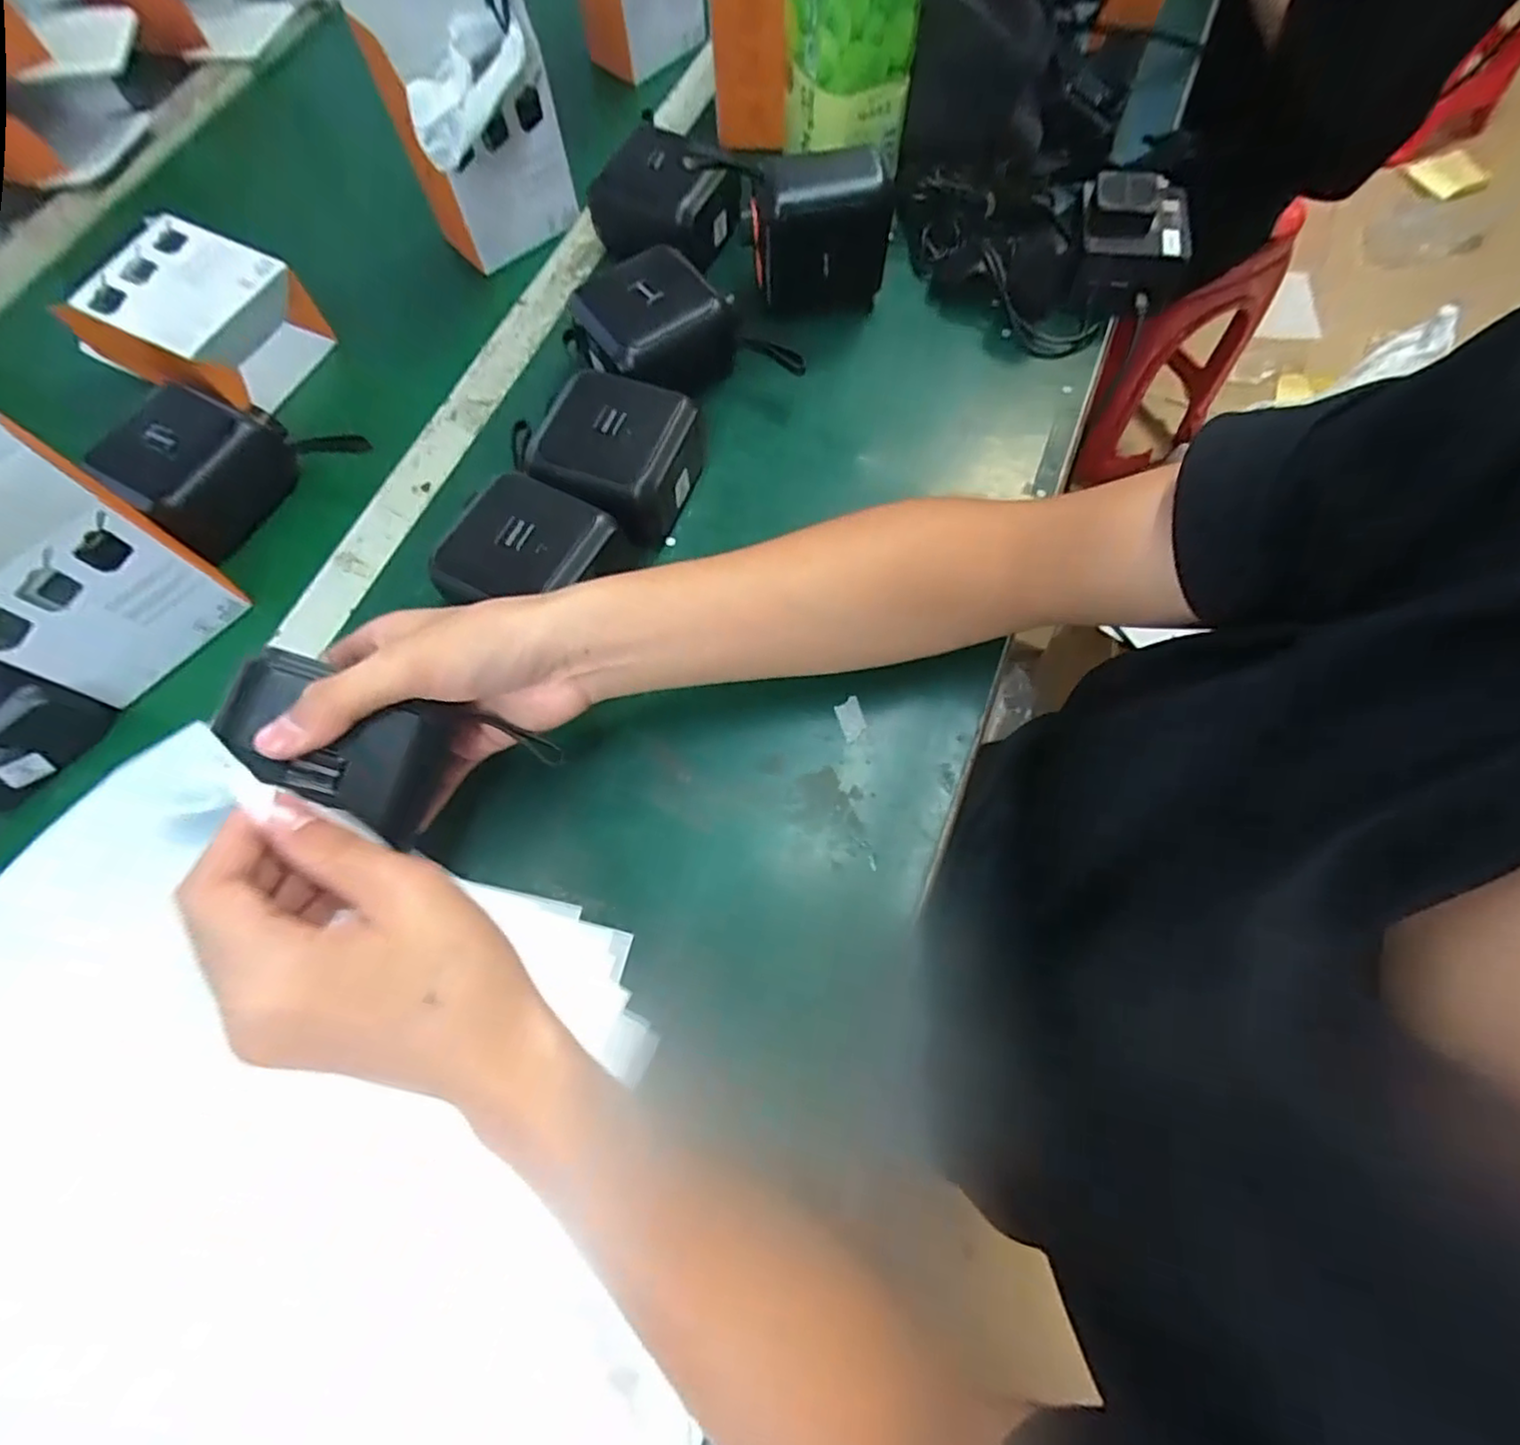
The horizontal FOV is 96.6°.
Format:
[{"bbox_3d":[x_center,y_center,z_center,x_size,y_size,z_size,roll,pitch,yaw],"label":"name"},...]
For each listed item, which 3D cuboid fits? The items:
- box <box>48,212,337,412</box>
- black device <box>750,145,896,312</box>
[{"bbox_3d":[-0.410,-0.294,0.496,0.135,0.068,0.104,23,73,11],"label":"box"},{"bbox_3d":[0.044,-0.336,0.472,0.092,0.096,0.038,-11,70,-1],"label":"black device"}]

